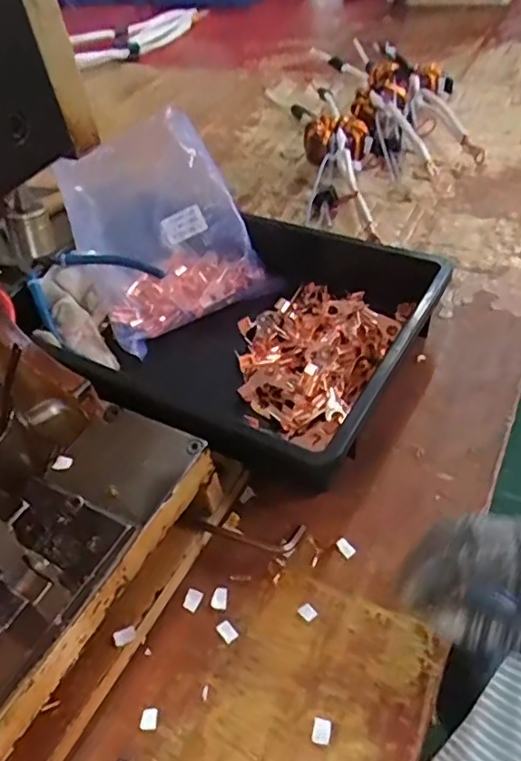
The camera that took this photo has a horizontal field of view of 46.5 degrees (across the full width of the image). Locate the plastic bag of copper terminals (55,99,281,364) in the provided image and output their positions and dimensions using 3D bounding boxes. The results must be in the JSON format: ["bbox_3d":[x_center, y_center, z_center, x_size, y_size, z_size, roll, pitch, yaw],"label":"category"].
[{"bbox_3d":[-0.110,-0.159,0.608,0.167,0.115,0.216,-31,74,-16],"label":"plastic bag of copper terminals"}]

